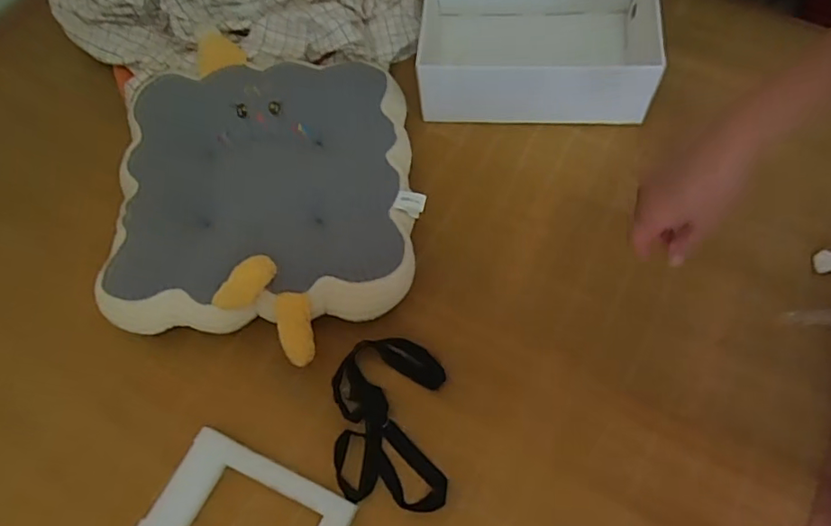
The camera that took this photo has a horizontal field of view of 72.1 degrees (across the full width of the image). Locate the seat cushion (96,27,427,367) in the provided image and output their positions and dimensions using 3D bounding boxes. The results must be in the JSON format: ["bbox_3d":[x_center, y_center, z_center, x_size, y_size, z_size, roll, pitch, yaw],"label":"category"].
[{"bbox_3d":[-0.204,-0.104,0.806,0.412,0.085,0.482,-8,62,-2],"label":"seat cushion"}]

